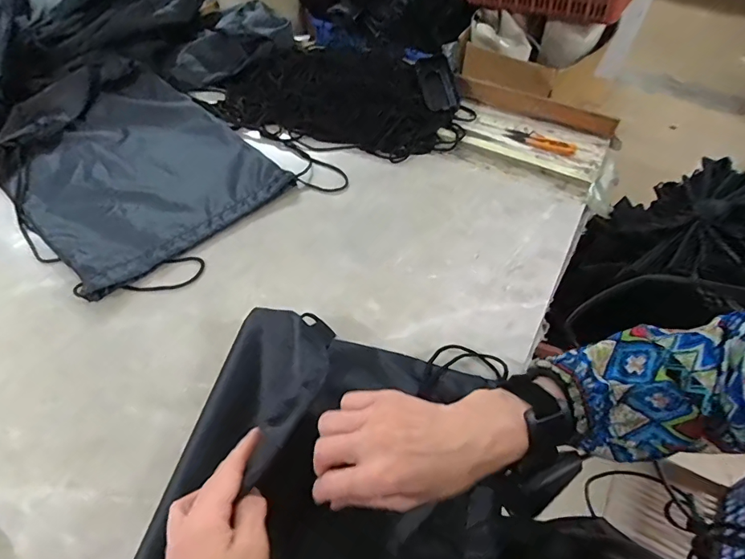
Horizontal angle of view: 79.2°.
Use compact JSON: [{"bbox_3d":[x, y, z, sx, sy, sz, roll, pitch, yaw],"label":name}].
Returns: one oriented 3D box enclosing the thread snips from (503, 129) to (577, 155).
[{"bbox_3d":[0.247,-0.205,0.662,0.100,0.007,0.034,28,58,18],"label":"thread snips"}]

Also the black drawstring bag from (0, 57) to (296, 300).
[{"bbox_3d":[-0.338,-0.172,0.623,0.284,0.041,0.397,-37,63,-25],"label":"black drawstring bag"}]

